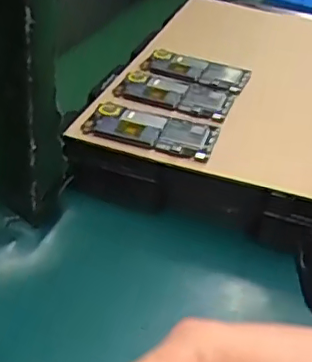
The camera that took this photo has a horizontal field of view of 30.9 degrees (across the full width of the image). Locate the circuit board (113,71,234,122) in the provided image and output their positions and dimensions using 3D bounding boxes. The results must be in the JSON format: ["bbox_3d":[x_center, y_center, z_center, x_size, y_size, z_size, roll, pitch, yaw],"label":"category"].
[{"bbox_3d":[0.019,-0.096,0.621,0.122,0.011,0.081,12,34,10],"label":"circuit board"}]

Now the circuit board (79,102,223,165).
[{"bbox_3d":[-0.005,-0.049,0.547,0.122,0.010,0.070,11,34,9],"label":"circuit board"}]

